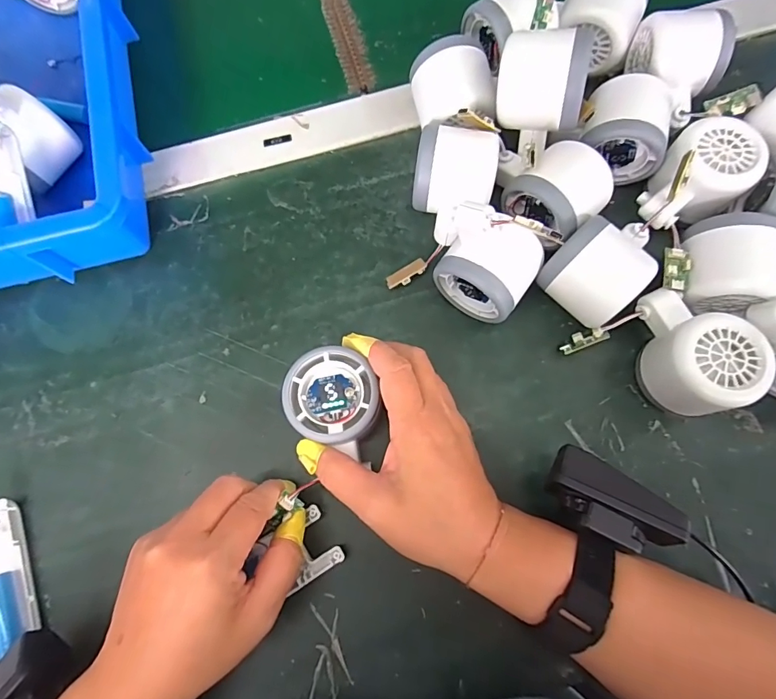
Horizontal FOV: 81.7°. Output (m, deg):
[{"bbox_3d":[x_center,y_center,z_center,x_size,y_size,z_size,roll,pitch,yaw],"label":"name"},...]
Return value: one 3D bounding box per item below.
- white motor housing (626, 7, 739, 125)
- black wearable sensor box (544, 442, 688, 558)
[{"bbox_3d":[0.219,-0.209,0.339,0.054,0.057,0.078,-9,77,0],"label":"white motor housing"},{"bbox_3d":[0.124,0.086,0.248,0.071,0.018,0.038,34,80,8],"label":"black wearable sensor box"}]

